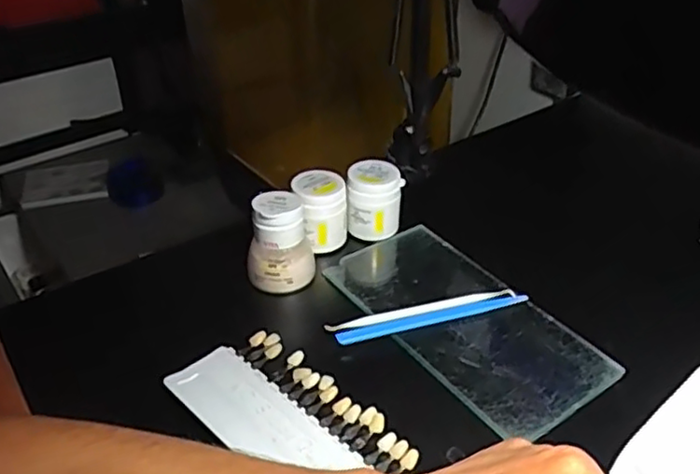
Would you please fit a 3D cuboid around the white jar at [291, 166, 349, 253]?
[{"bbox_3d":[-0.023,-0.019,0.524,0.041,0.062,0.044,0,36,0],"label":"white jar"}]

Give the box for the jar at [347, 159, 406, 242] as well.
[{"bbox_3d":[0.019,-0.028,0.540,0.042,0.060,0.040,-1,36,-1],"label":"jar"}]

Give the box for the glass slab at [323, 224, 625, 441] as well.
[{"bbox_3d":[0.077,0.052,0.464,0.103,0.008,0.203,-23,42,-28],"label":"glass slab"}]

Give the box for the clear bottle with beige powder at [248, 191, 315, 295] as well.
[{"bbox_3d":[-0.051,0.002,0.483,0.046,0.068,0.039,-3,36,-3],"label":"clear bottle with beige powder"}]

